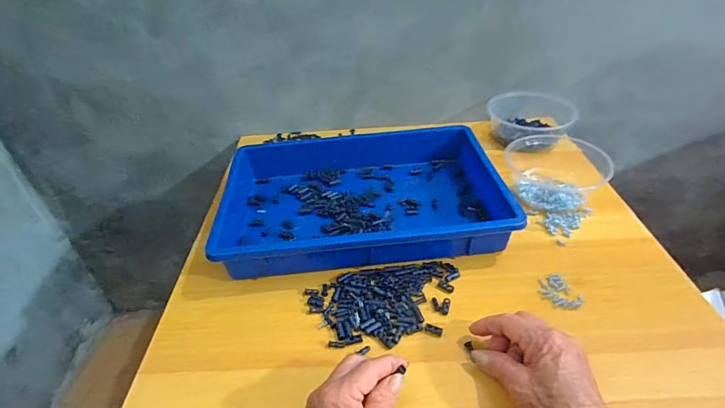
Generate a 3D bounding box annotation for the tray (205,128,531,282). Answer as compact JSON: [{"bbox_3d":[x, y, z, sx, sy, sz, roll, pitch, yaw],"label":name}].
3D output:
[{"bbox_3d":[-0.005,-0.020,0.586,0.375,0.055,0.265,-5,38,-1],"label":"tray"}]

